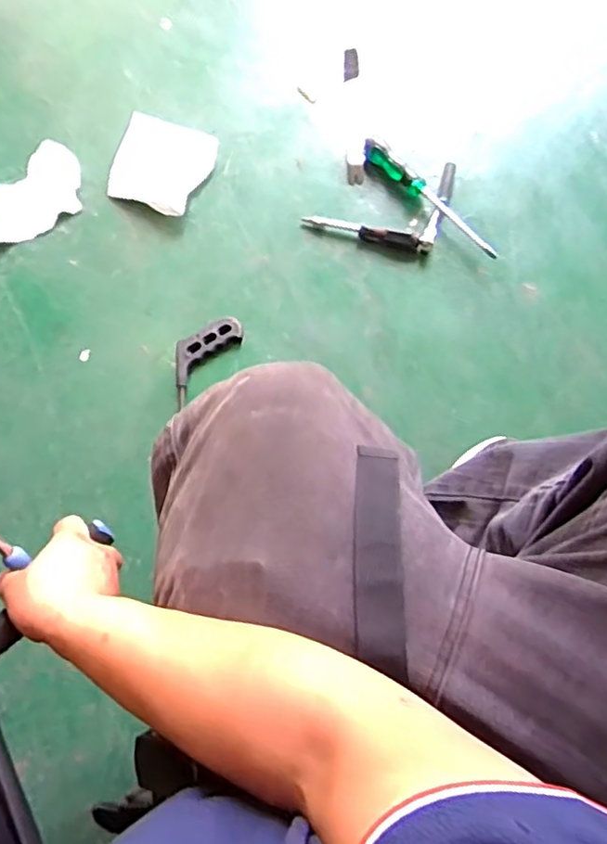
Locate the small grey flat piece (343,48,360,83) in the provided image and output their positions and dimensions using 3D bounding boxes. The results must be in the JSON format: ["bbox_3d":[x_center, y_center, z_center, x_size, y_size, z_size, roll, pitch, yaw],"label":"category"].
[{"bbox_3d":[0.076,-0.565,1.014,0.025,0.004,0.058,2,79,1],"label":"small grey flat piece"}]

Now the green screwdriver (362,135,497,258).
[{"bbox_3d":[0.186,-0.333,0.948,0.031,0.042,0.256,-44,82,-7],"label":"green screwdriver"}]

